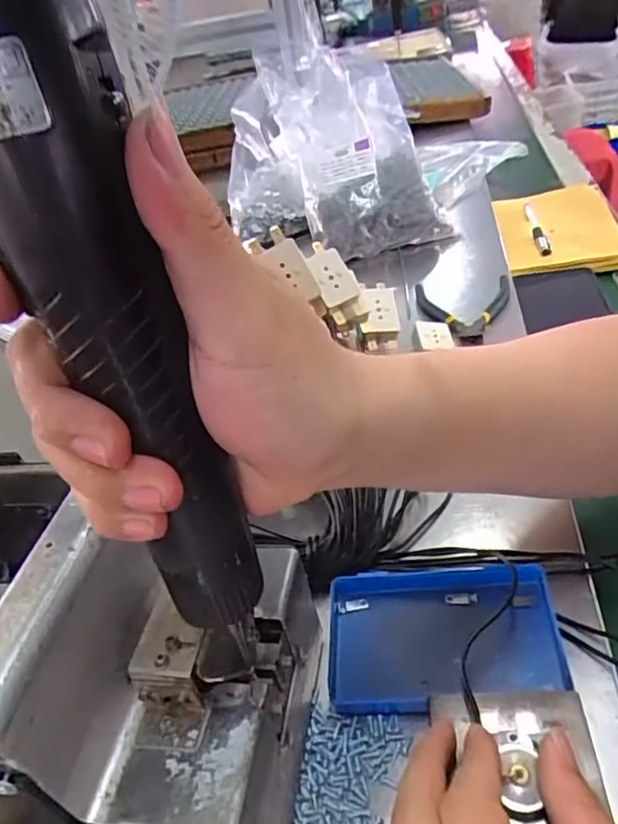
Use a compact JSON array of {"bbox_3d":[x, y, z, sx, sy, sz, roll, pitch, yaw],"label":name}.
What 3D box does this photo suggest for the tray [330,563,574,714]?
[{"bbox_3d":[0.069,0.117,0.311,0.114,0.031,0.068,-6,38,8],"label":"tray"}]

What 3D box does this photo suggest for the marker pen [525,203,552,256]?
[{"bbox_3d":[0.264,-0.215,0.699,0.012,0.010,0.158,-3,38,12],"label":"marker pen"}]

